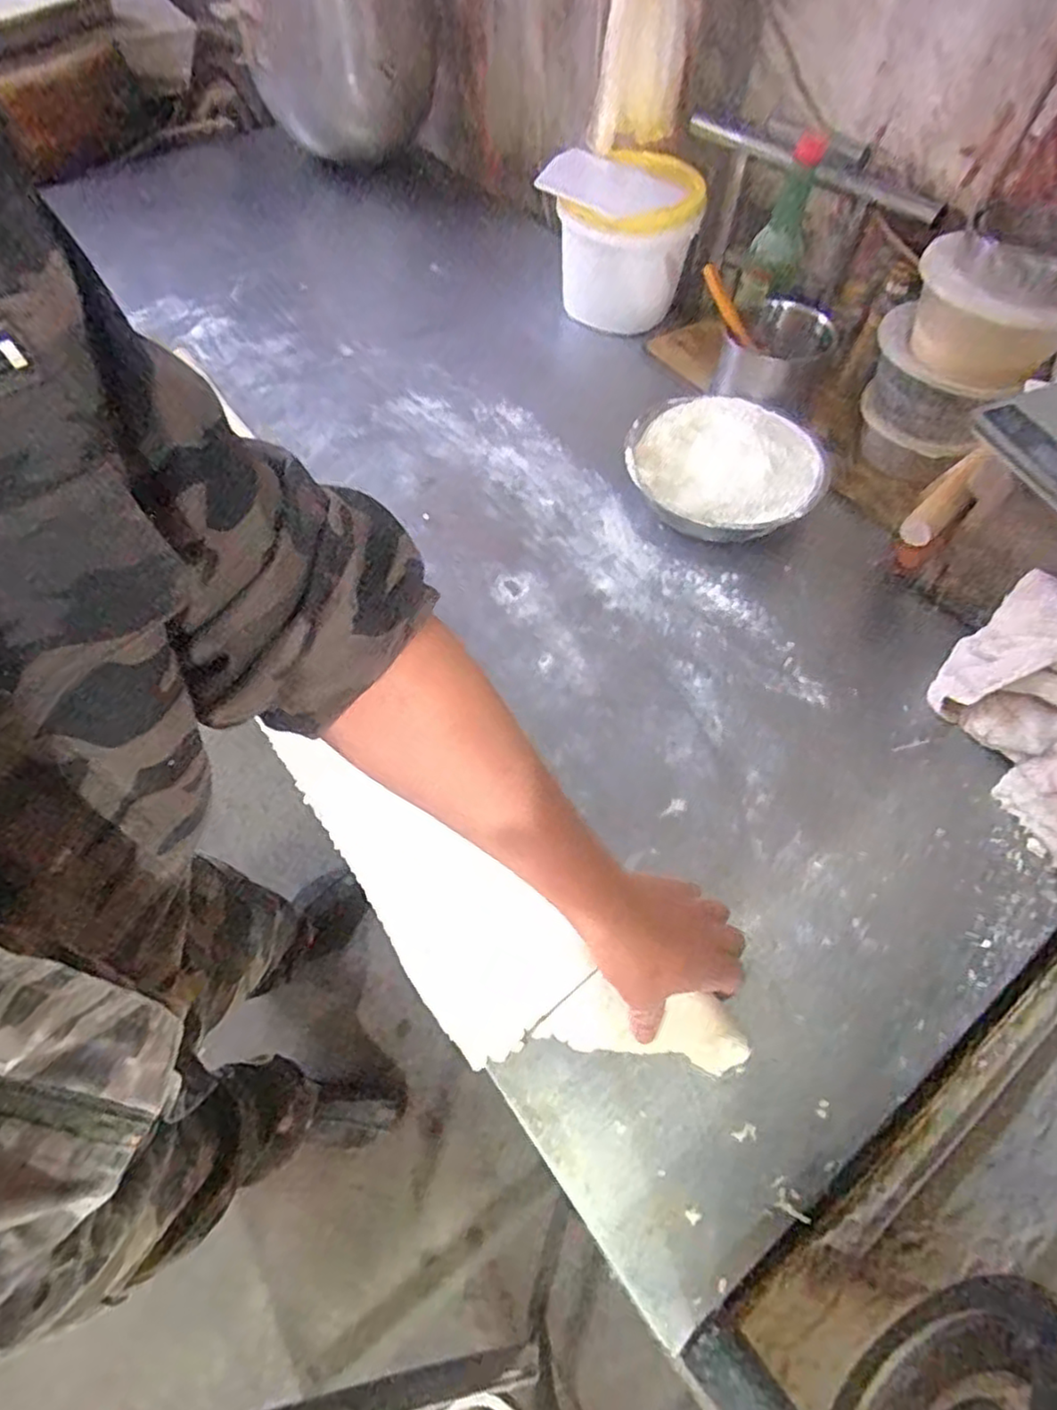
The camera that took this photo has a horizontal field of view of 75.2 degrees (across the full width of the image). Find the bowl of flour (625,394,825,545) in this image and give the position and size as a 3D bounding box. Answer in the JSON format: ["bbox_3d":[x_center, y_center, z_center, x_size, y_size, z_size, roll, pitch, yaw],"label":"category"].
[{"bbox_3d":[0.221,-0.268,0.795,0.219,0.059,0.211,29,62,17],"label":"bowl of flour"}]

